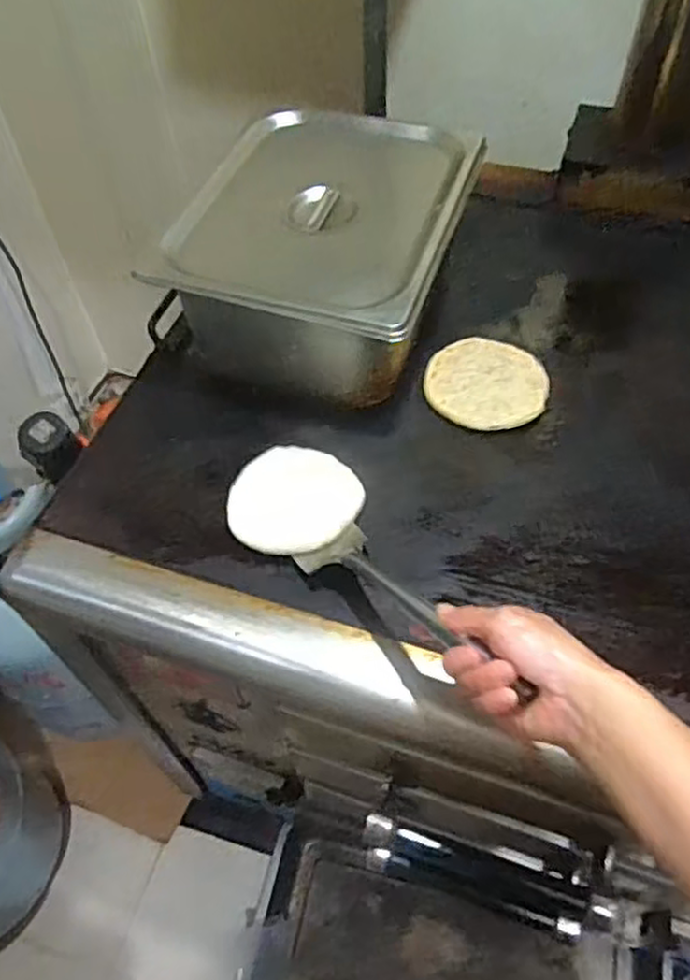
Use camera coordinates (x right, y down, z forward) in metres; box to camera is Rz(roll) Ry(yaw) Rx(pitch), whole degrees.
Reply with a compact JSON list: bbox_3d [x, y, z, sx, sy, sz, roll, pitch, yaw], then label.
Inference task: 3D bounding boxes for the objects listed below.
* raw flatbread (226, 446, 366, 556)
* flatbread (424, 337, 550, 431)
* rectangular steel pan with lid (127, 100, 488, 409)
[{"bbox_3d":[-0.050,0.009,0.677,0.118,0.008,0.117,-1,55,2],"label":"raw flatbread"},{"bbox_3d":[0.147,-0.109,0.755,0.123,0.018,0.114,-1,55,2],"label":"flatbread"},{"bbox_3d":[-0.016,-0.244,0.768,0.254,0.155,0.308,14,56,12],"label":"rectangular steel pan with lid"}]

